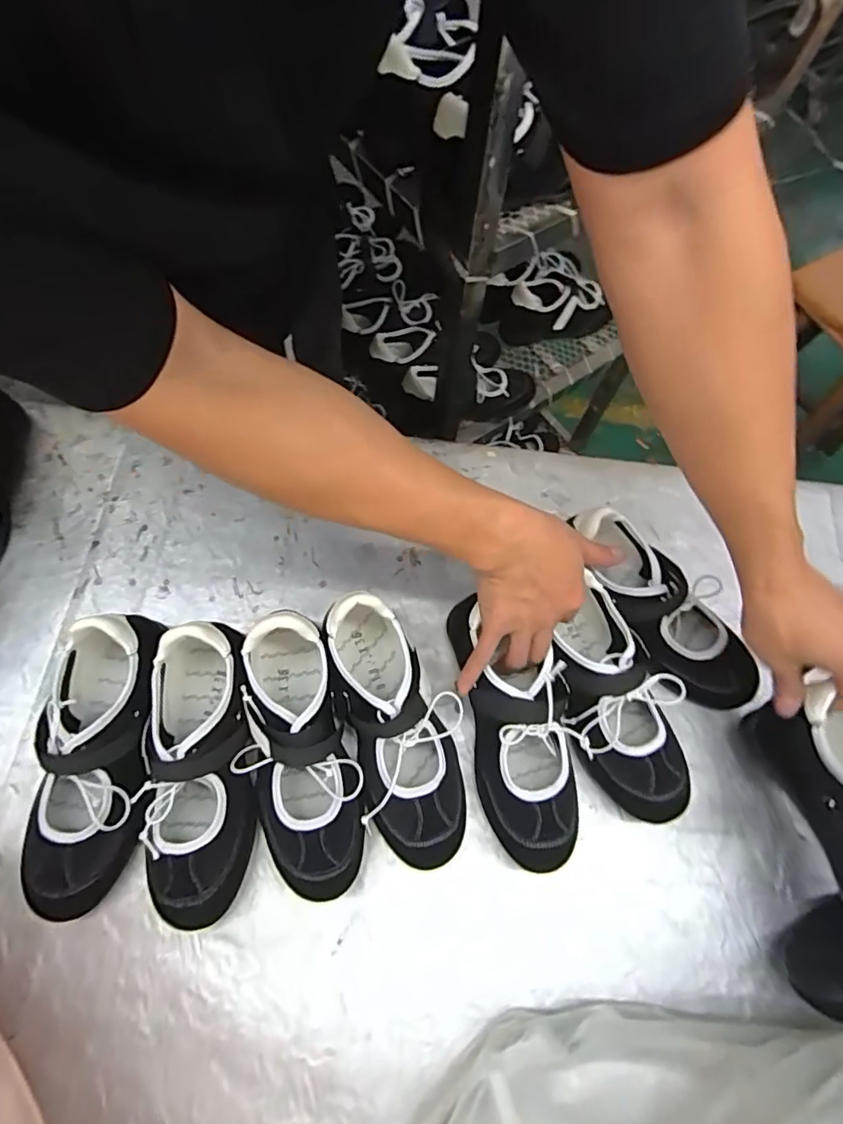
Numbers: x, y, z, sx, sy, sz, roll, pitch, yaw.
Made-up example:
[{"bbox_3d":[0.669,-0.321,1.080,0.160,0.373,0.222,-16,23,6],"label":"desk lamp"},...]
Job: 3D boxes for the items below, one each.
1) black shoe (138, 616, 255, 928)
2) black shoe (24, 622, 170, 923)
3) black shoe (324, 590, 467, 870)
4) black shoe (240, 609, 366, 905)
[{"bbox_3d":[-0.182,0.168,0.442,0.076,0.105,0.214,-5,68,-5],"label":"black shoe"},{"bbox_3d":[-0.265,0.164,0.442,0.093,0.096,0.224,4,67,-1],"label":"black shoe"},{"bbox_3d":[-0.019,0.139,0.464,0.090,0.101,0.223,-12,68,-8],"label":"black shoe"},{"bbox_3d":[-0.100,0.159,0.454,0.087,0.102,0.218,-7,68,-6],"label":"black shoe"}]

